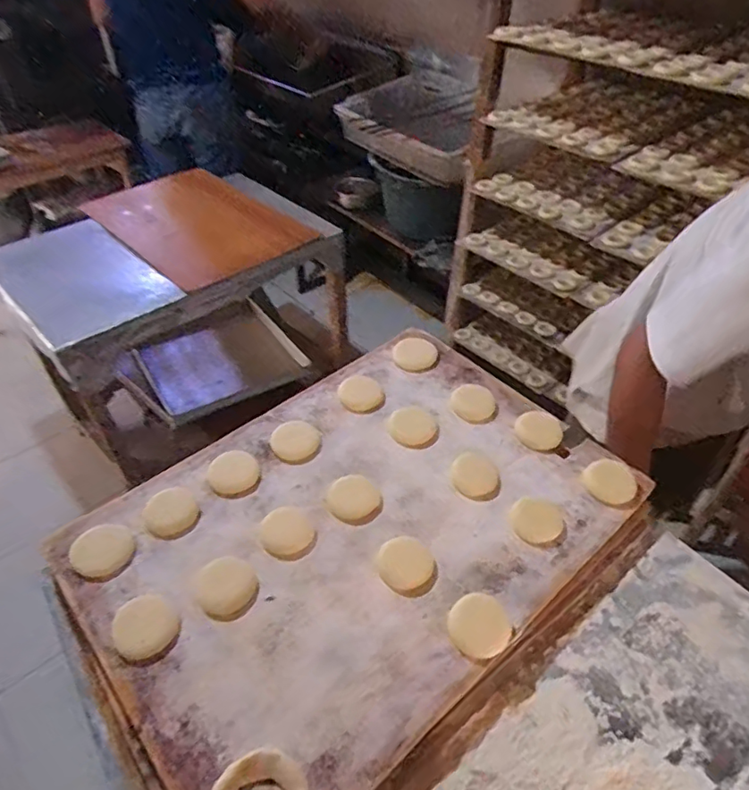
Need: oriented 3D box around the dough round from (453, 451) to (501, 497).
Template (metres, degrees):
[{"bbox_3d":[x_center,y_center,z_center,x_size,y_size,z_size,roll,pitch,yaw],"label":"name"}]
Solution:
[{"bbox_3d":[0.127,0.098,0.701,0.056,0.004,0.067,-7,46,-6],"label":"dough round"}]

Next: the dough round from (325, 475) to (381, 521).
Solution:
[{"bbox_3d":[-0.027,0.124,0.675,0.059,0.005,0.061,0,46,0],"label":"dough round"}]

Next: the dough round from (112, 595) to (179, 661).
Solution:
[{"bbox_3d":[-0.232,0.234,0.559,0.058,0.017,0.058,0,46,0],"label":"dough round"}]

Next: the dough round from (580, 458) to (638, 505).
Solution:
[{"bbox_3d":[0.291,0.105,0.683,0.057,0.014,0.058,0,46,0],"label":"dough round"}]

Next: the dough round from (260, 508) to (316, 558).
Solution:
[{"bbox_3d":[-0.101,0.157,0.636,0.056,0.007,0.062,-32,54,-27],"label":"dough round"}]

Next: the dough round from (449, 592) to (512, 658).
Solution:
[{"bbox_3d":[0.106,0.233,0.563,0.059,0.007,0.061,0,46,0],"label":"dough round"}]

